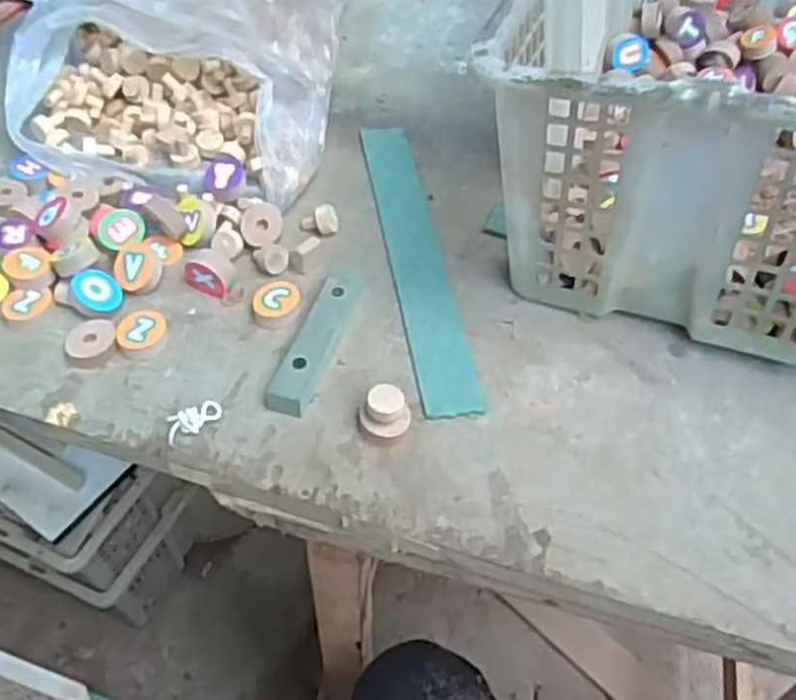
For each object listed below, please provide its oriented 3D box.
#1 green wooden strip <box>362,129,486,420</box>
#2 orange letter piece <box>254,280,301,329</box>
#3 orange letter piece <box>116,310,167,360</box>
[{"bbox_3d":[0.011,-0.067,0.526,0.036,0.004,0.270,-7,50,-7],"label":"green wooden strip"},{"bbox_3d":[-0.074,-0.028,0.483,0.026,0.013,0.030,5,49,2],"label":"orange letter piece"},{"bbox_3d":[-0.151,-0.010,0.465,0.027,0.014,0.025,1,49,-1],"label":"orange letter piece"}]

